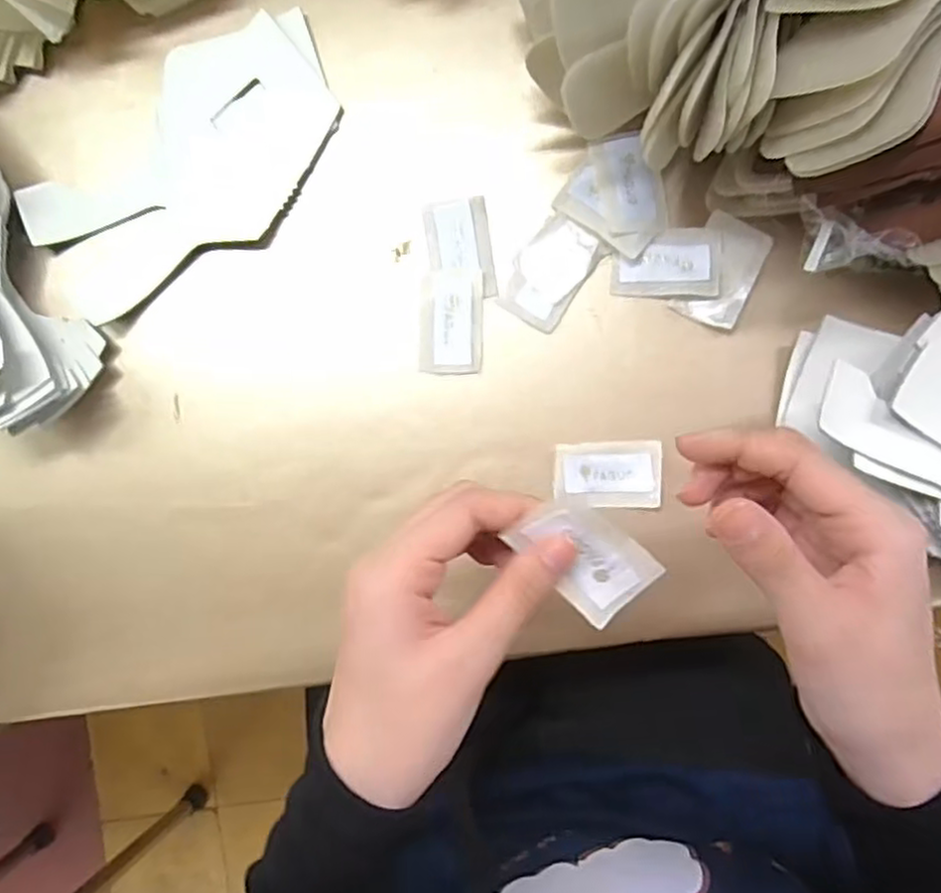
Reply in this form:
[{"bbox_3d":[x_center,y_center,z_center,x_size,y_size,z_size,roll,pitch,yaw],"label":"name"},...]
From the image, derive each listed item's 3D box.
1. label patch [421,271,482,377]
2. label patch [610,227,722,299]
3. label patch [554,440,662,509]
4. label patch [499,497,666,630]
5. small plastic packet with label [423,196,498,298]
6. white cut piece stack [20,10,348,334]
[{"bbox_3d":[-0.010,-0.067,0.369,0.033,0.004,0.054,1,90,4],"label":"label patch"},{"bbox_3d":[0.102,-0.095,0.360,0.055,0.006,0.035,-1,89,4],"label":"label patch"},{"bbox_3d":[0.072,0.015,0.363,0.054,0.004,0.034,-1,94,3],"label":"label patch"},{"bbox_3d":[0.043,0.041,0.257,0.052,0.006,0.033,42,98,-18],"label":"label patch"},{"bbox_3d":[-0.006,-0.105,0.368,0.034,0.004,0.053,-8,89,4],"label":"small plastic packet with label"},{"bbox_3d":[-0.154,-0.151,0.378,0.182,0.007,0.101,-35,87,3],"label":"white cut piece stack"}]

